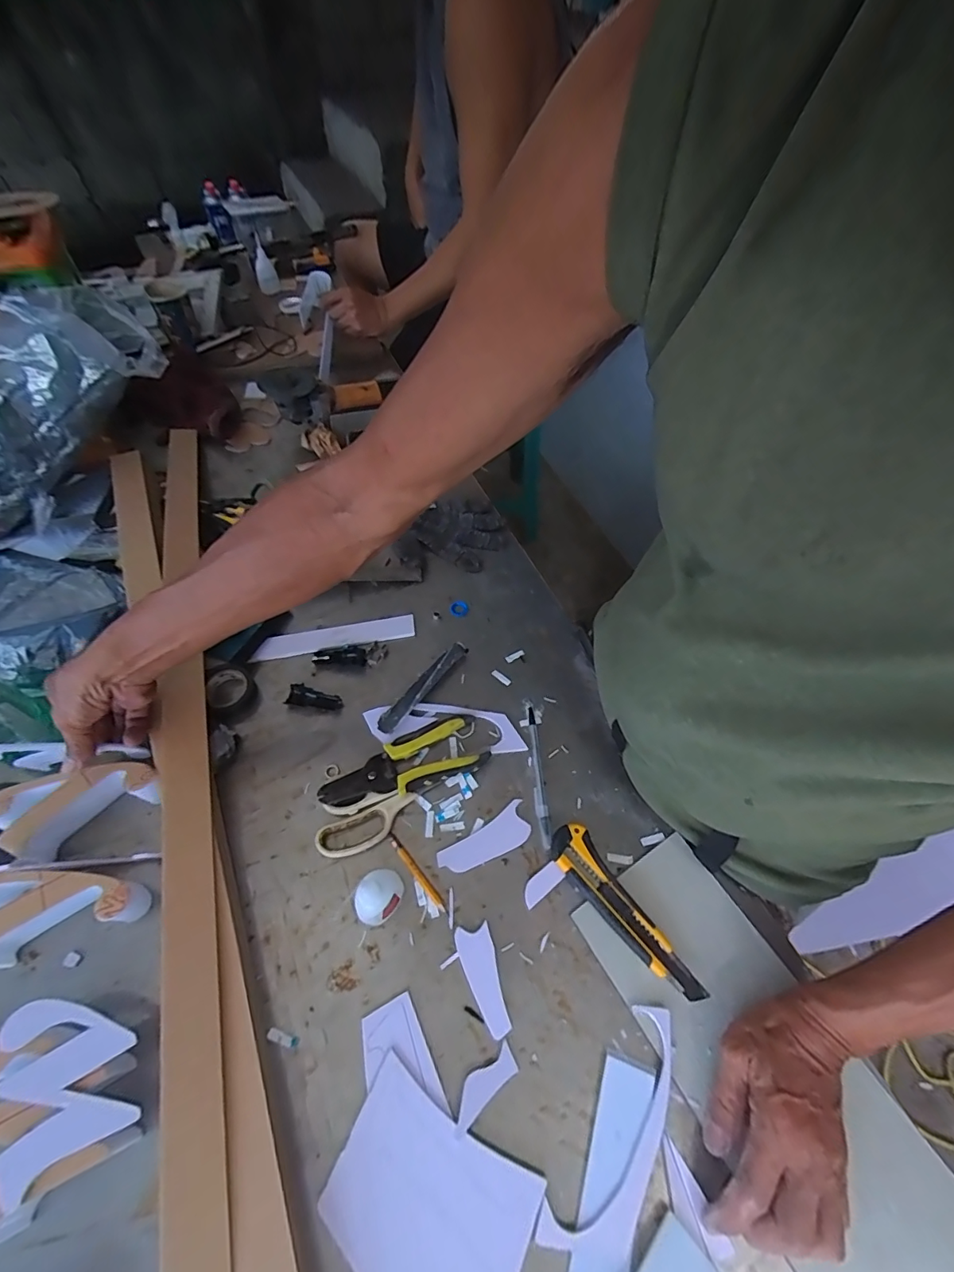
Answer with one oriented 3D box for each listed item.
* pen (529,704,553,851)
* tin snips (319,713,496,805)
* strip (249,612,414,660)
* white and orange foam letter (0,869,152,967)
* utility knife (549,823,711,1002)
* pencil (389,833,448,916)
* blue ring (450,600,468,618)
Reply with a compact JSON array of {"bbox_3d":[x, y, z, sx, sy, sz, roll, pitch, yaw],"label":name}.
[{"bbox_3d":[0.064,0.146,0.511,0.013,0.007,0.149,-2,56,-4],"label":"pen"},{"bbox_3d":[-0.077,0.135,0.505,0.172,0.020,0.066,-19,59,-15],"label":"tin snips"},{"bbox_3d":[-0.176,0.001,0.597,0.193,0.005,0.034,-10,66,-11],"label":"strip"},{"bbox_3d":[-0.359,0.235,0.409,0.131,0.048,0.064,-8,57,-8],"label":"white and orange foam letter"},{"bbox_3d":[0.129,0.252,0.437,0.039,0.023,0.165,-29,62,-20],"label":"utility knife"},{"bbox_3d":[-0.057,0.224,0.452,0.008,0.006,0.087,-35,64,-23],"label":"pencil"},{"bbox_3d":[-0.024,-0.036,0.633,0.024,0.005,0.025,1,56,-2],"label":"blue ring"}]

